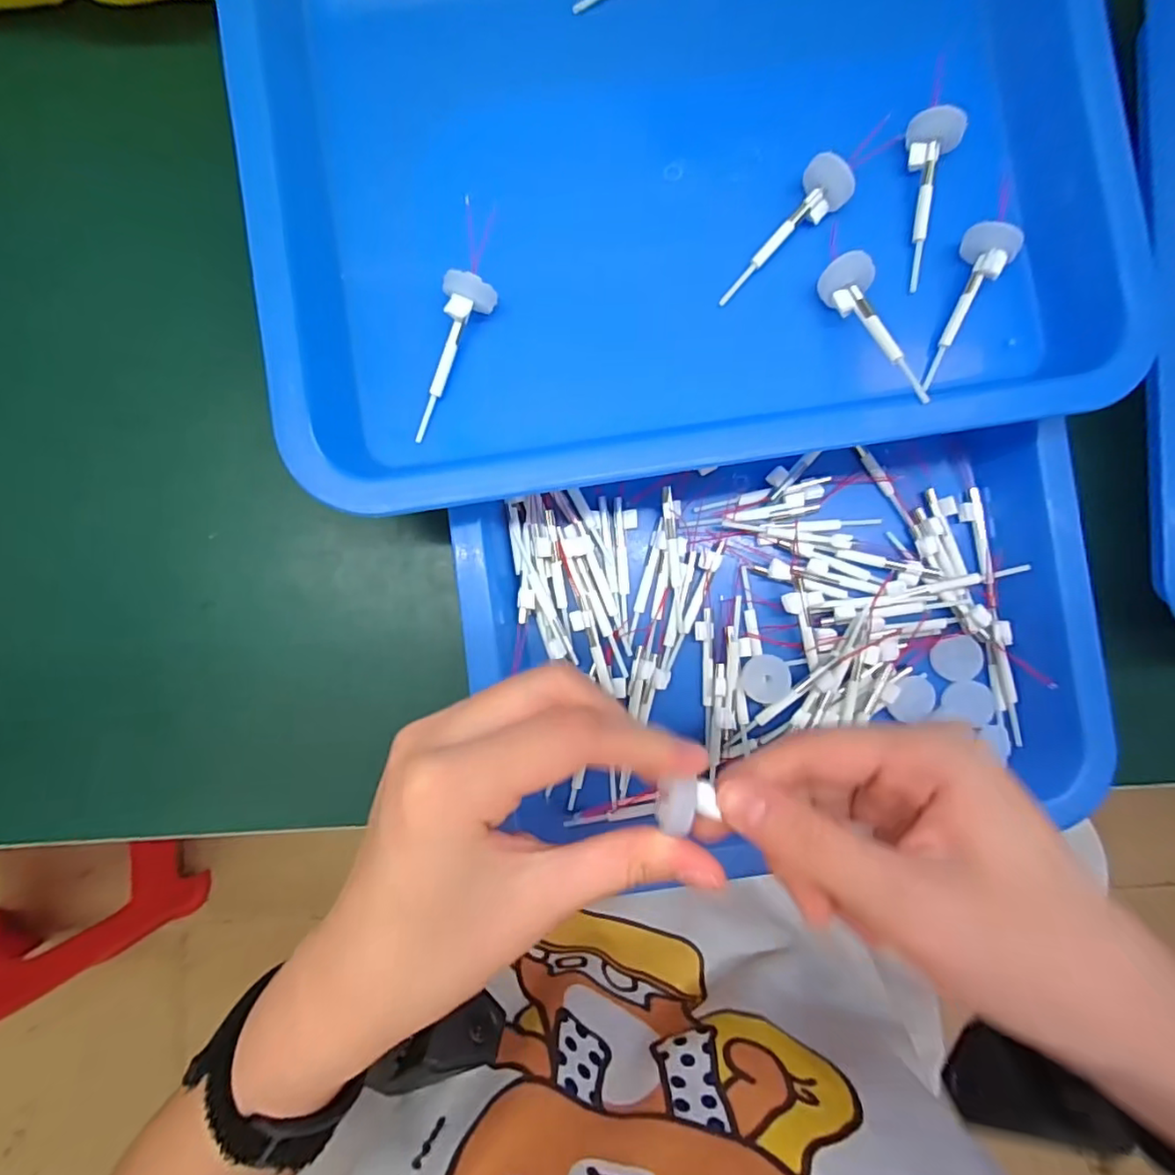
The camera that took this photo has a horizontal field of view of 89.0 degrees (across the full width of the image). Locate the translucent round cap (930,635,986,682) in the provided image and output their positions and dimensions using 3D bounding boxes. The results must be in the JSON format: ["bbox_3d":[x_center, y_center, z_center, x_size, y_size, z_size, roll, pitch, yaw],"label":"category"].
[{"bbox_3d":[0.170,0.033,0.274,0.021,0.007,0.020,0,89,-1],"label":"translucent round cap"}]

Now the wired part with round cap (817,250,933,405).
[{"bbox_3d":[0.112,-0.099,0.231,0.021,0.011,0.067,-21,75,0],"label":"wired part with round cap"}]

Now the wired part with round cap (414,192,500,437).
[{"bbox_3d":[-0.049,-0.103,0.237,0.019,0.013,0.092,14,88,-1],"label":"wired part with round cap"}]

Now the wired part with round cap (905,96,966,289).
[{"bbox_3d":[0.136,-0.159,0.243,0.020,0.011,0.067,10,89,-1],"label":"wired part with round cap"}]

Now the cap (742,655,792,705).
[{"bbox_3d":[0.080,0.041,0.267,0.019,0.006,0.021,34,88,0],"label":"cap"}]

